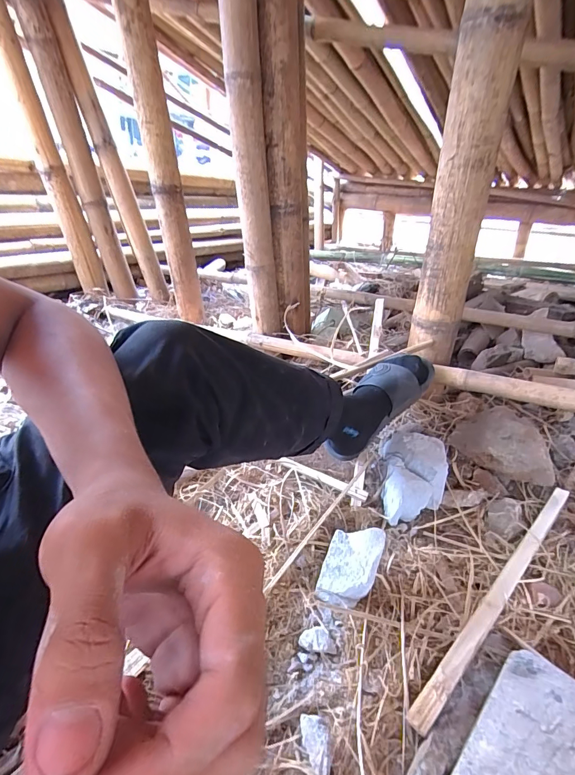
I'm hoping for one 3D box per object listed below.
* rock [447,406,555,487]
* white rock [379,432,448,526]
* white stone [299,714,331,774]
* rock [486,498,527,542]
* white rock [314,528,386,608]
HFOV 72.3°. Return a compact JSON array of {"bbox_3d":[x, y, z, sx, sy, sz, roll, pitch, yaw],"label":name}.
[{"bbox_3d":[0.443,0.109,0.801,0.191,0.076,0.144,20,32,29],"label":"rock"},{"bbox_3d":[0.243,0.160,0.757,0.112,0.078,0.211,8,28,9],"label":"white rock"},{"bbox_3d":[0.030,0.399,0.419,0.031,0.012,0.084,3,27,0],"label":"white stone"},{"bbox_3d":[0.386,0.229,0.692,0.058,0.032,0.073,19,31,28],"label":"rock"},{"bbox_3d":[0.091,0.261,0.574,0.074,0.076,0.095,15,29,21],"label":"white rock"}]

